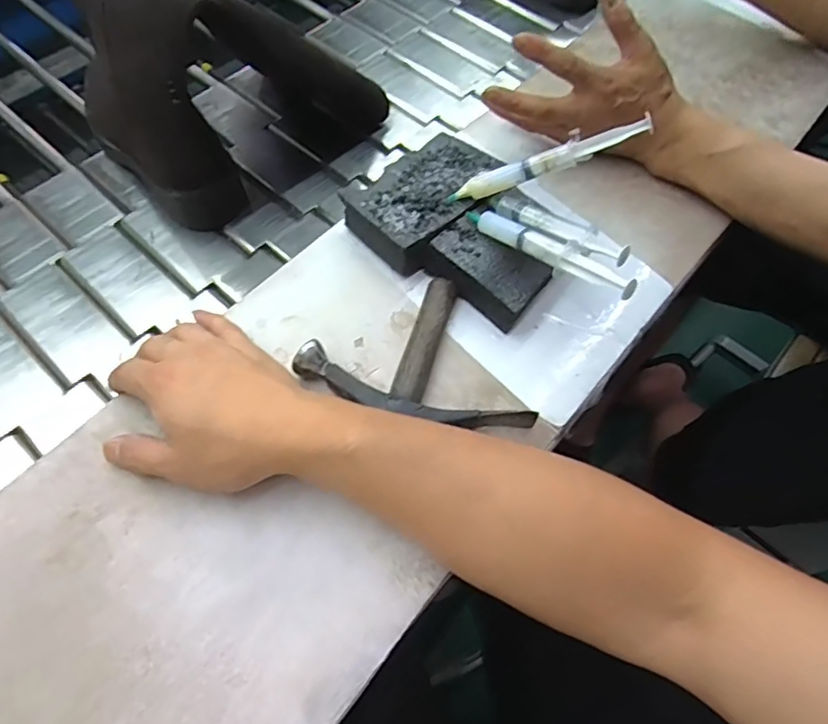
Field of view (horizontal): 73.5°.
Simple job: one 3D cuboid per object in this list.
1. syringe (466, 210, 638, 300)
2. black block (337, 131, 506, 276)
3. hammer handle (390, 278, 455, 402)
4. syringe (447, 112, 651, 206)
[{"bbox_3d":[0.095,-0.084,0.401,0.021,0.013,0.147,-37,51,-21],"label":"syringe"},{"bbox_3d":[0.012,-0.139,0.473,0.079,0.034,0.130,41,67,19],"label":"black block"},{"bbox_3d":[0.008,-0.017,0.418,0.023,0.021,0.107,15,61,6],"label":"hammer handle"},{"bbox_3d":[0.095,-0.150,0.419,0.147,0.017,0.014,-13,57,26],"label":"syringe"}]

